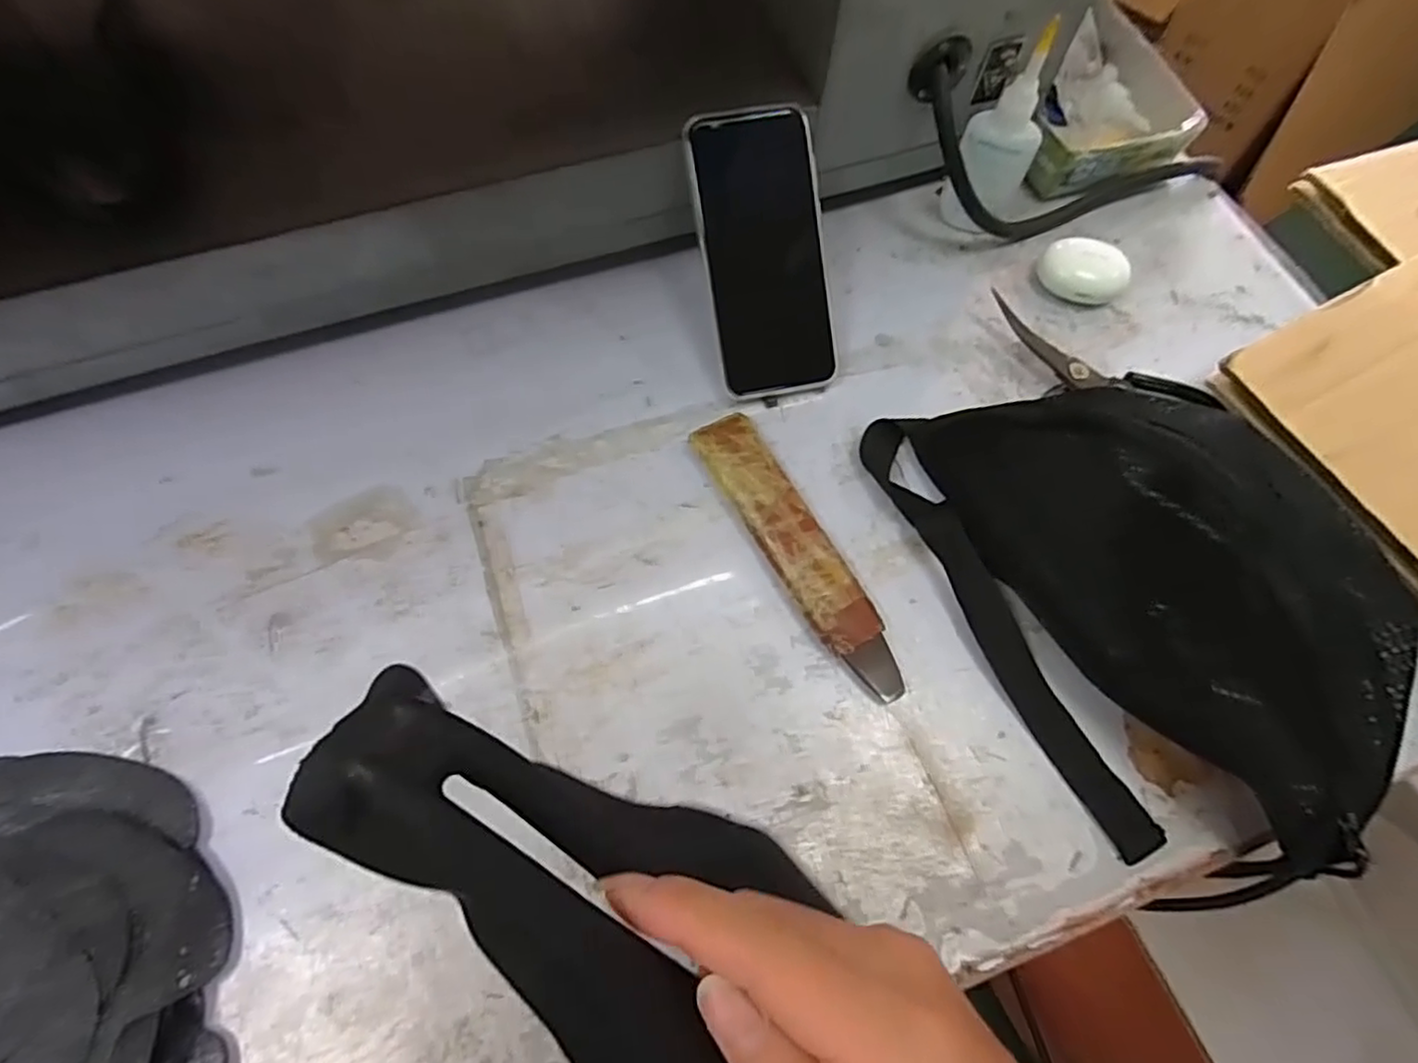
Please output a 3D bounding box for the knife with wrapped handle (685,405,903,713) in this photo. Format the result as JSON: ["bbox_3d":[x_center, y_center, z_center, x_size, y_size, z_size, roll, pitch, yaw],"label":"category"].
[{"bbox_3d":[0.051,0.011,0.381,0.038,0.019,0.185,-27,70,-12],"label":"knife with wrapped handle"}]

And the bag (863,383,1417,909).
[{"bbox_3d":[0.221,0.020,0.333,0.157,0.103,0.290,-27,70,-11],"label":"bag"}]

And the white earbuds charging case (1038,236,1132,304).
[{"bbox_3d":[0.260,-0.181,0.461,0.057,0.022,0.047,35,71,13],"label":"white earbuds charging case"}]

